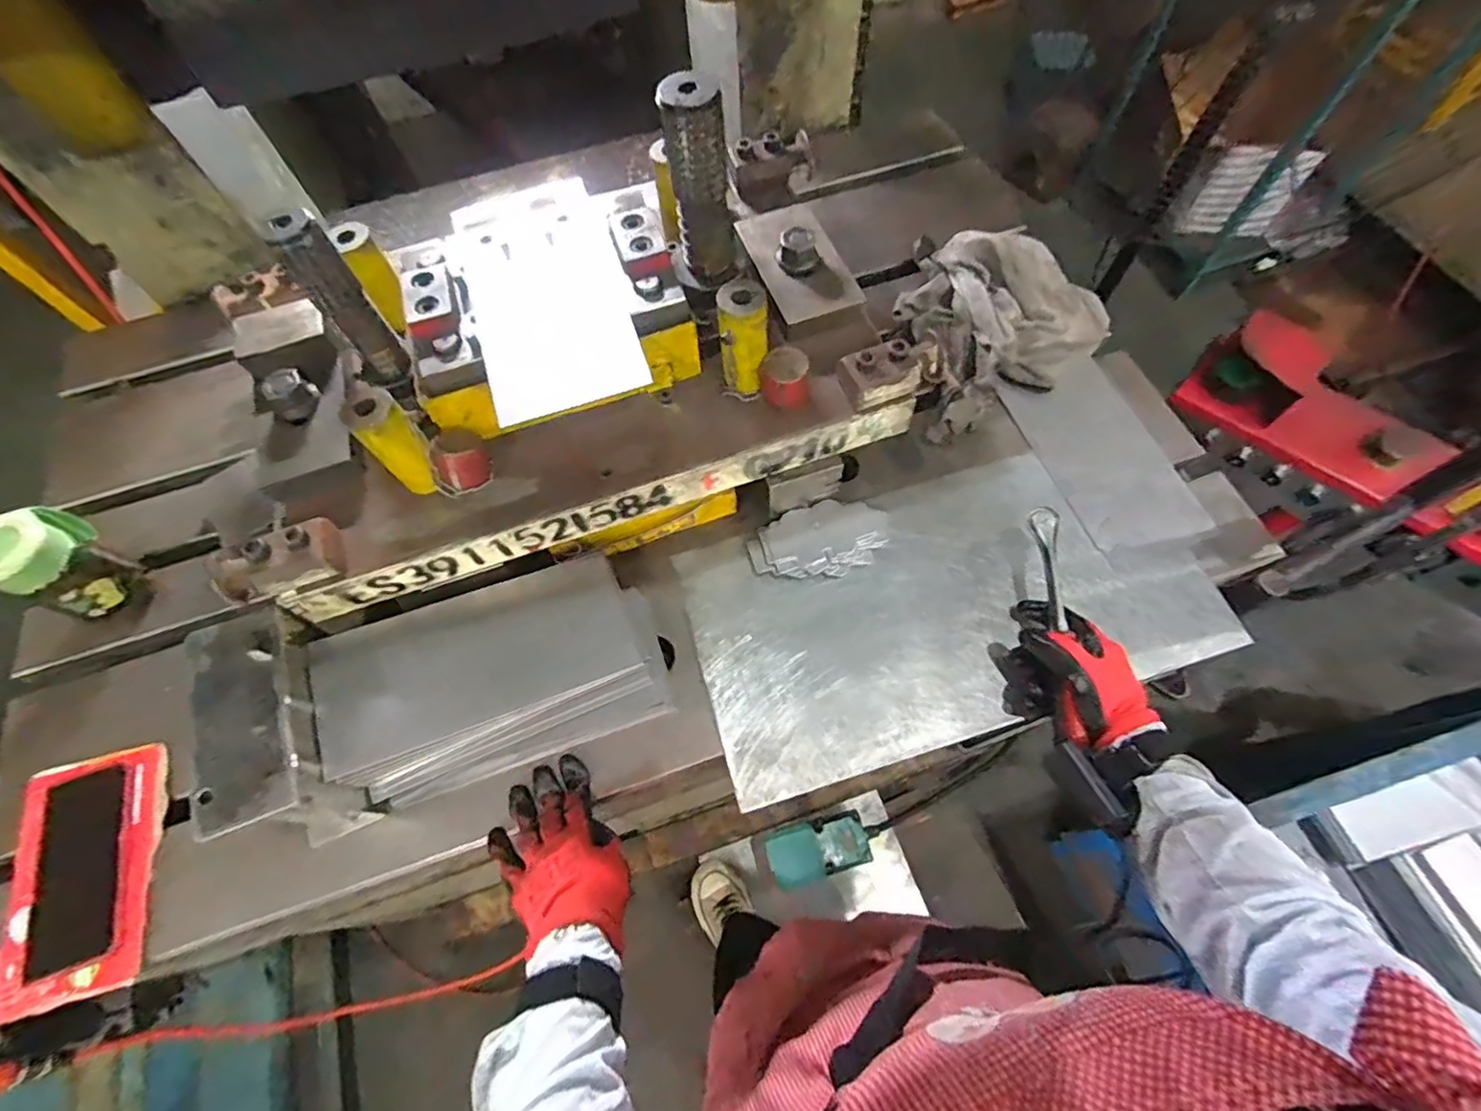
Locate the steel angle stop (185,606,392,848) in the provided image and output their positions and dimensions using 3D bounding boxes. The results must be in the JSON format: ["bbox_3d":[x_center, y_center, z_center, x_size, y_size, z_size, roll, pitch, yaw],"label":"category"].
[{"bbox_3d":[-0.377,0.144,0.534,0.069,0.130,0.164,-21,65,-7],"label":"steel angle stop"}]

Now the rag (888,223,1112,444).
[{"bbox_3d":[0.304,-0.267,0.725,0.225,0.081,0.255,-8,64,0],"label":"rag"}]

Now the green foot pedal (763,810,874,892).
[{"bbox_3d":[0.153,0.566,1.229,0.204,0.131,0.104,-17,64,-5],"label":"green foot pedal"}]

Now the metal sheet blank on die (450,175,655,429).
[{"bbox_3d":[-0.166,-0.226,0.538,0.121,0.008,0.254,-18,67,-6],"label":"metal sheet blank on die"}]

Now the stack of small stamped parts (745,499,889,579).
[{"bbox_3d":[0.080,-0.015,0.634,0.138,0.016,0.075,-19,77,-3],"label":"stack of small stamped parts"}]

